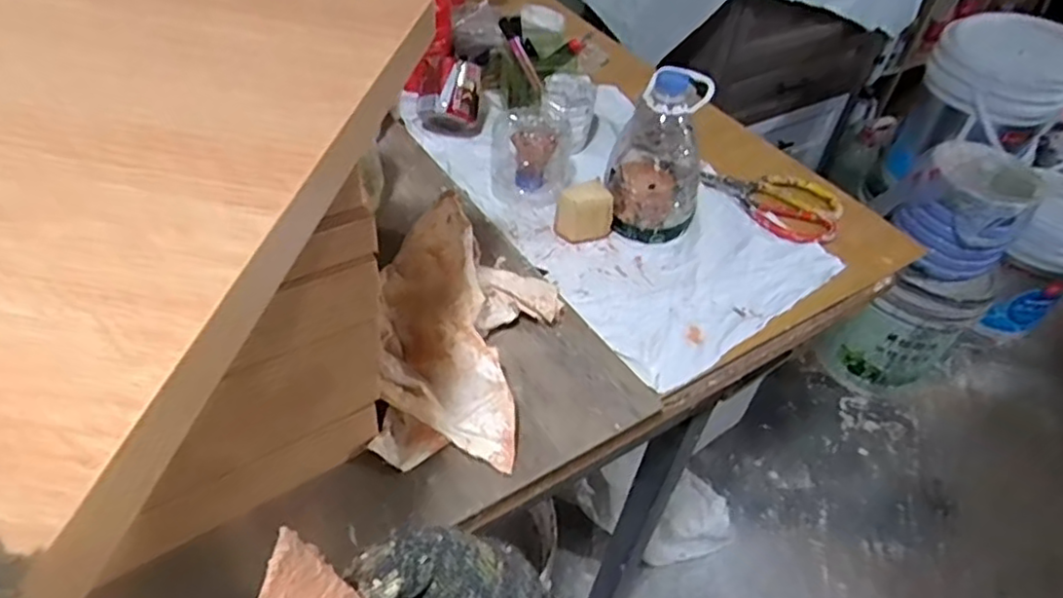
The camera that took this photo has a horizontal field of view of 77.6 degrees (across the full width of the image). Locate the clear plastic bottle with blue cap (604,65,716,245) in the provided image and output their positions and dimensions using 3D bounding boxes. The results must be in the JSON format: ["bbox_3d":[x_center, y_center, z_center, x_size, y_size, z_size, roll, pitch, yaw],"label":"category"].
[{"bbox_3d":[0.137,-0.156,0.701,0.100,0.152,0.126,12,50,6],"label":"clear plastic bottle with blue cap"}]

